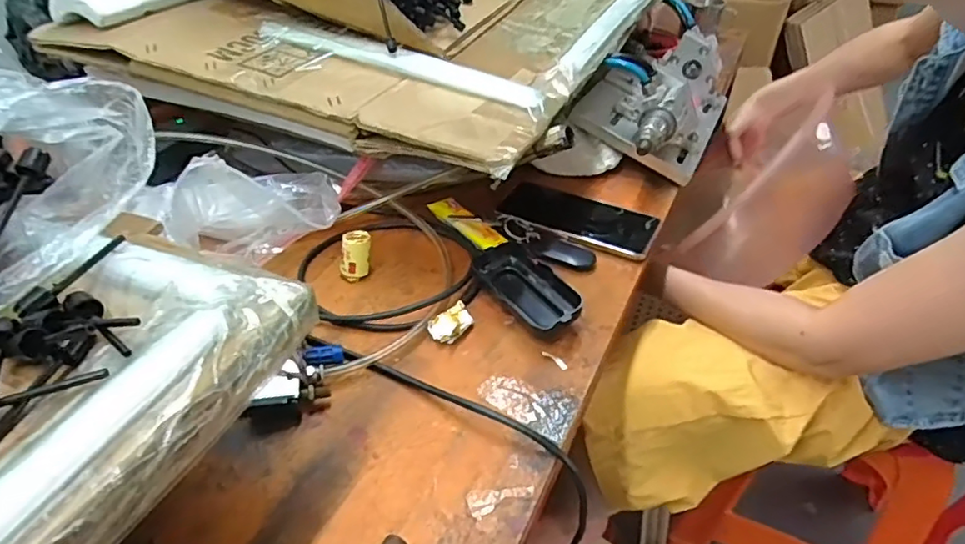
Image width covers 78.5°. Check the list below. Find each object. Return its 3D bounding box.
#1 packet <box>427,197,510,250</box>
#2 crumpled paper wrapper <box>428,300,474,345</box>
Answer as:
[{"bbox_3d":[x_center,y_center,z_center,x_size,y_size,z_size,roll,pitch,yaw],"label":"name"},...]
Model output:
[{"bbox_3d":[-0.018,-0.051,0.610,0.030,0.005,0.106,-25,45,-28],"label":"packet"},{"bbox_3d":[-0.026,0.043,0.496,0.026,0.008,0.042,27,46,30],"label":"crumpled paper wrapper"}]

